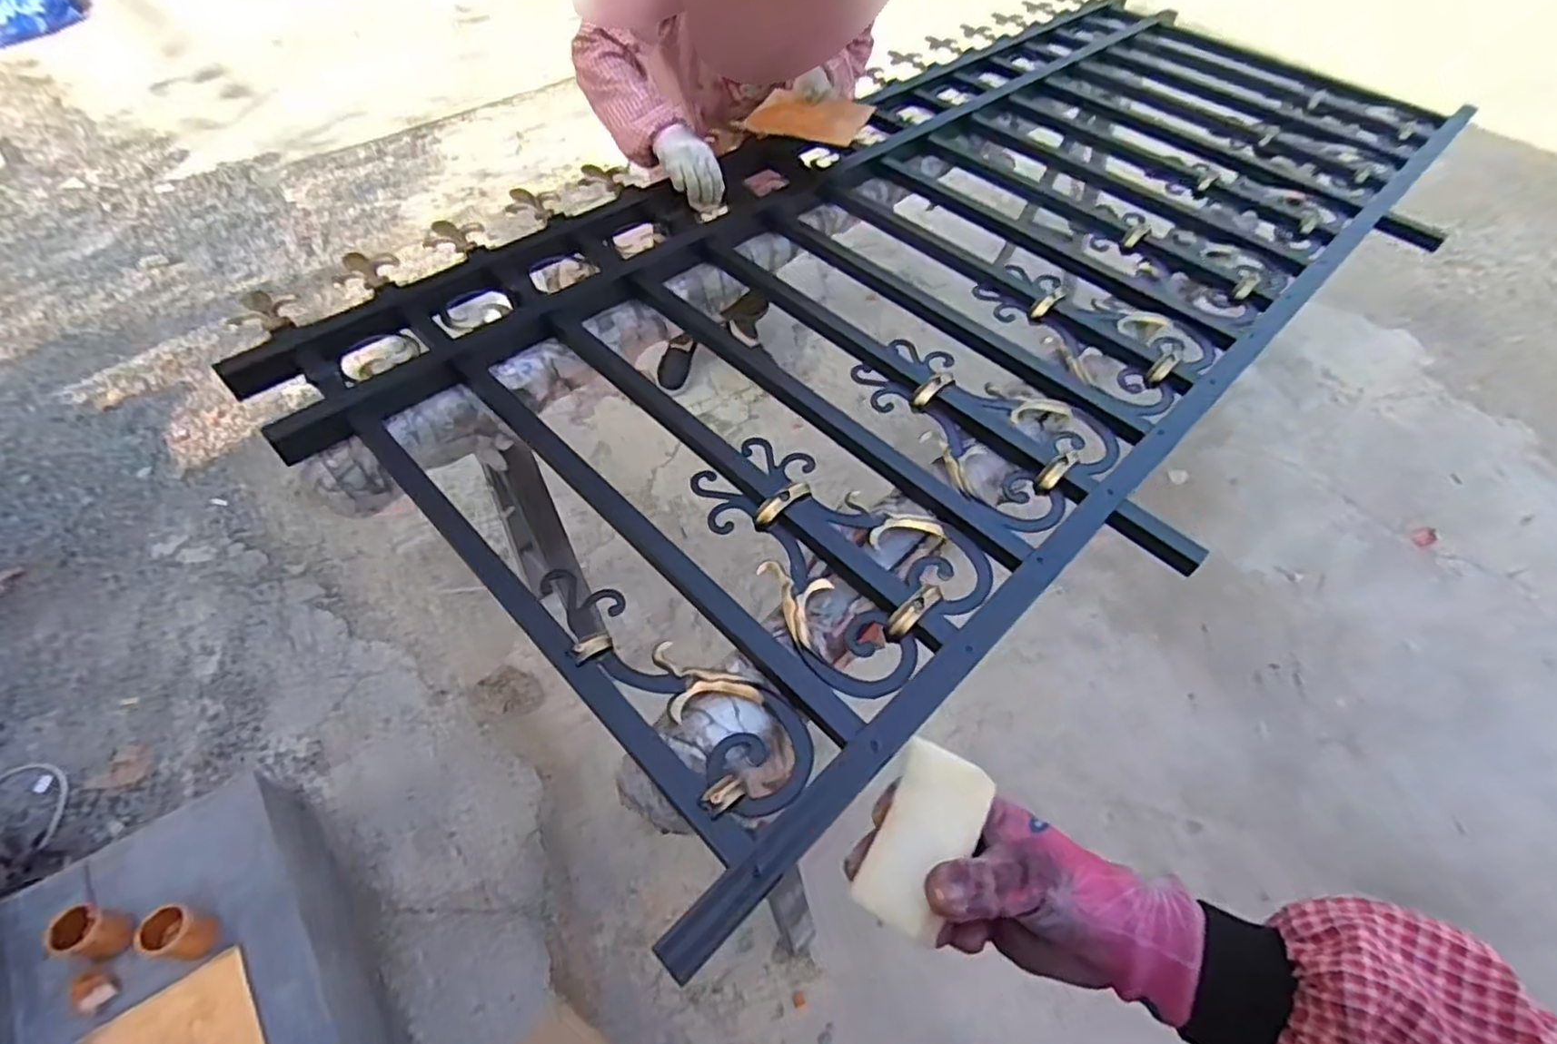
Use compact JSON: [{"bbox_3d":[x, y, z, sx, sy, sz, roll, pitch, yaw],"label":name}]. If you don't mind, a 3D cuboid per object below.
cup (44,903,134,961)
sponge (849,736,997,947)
[{"bbox_3d":[-0.861,0.514,0.871,0.048,0.082,0.051,1,52,-1],"label":"cup"},{"bbox_3d":[0.071,0.153,0.337,0.044,0.019,0.081,27,68,15],"label":"sponge"}]

